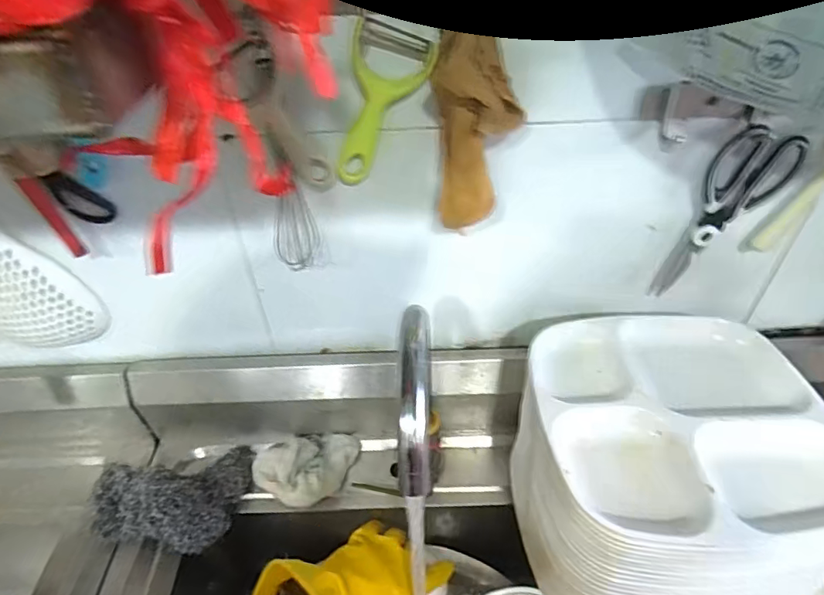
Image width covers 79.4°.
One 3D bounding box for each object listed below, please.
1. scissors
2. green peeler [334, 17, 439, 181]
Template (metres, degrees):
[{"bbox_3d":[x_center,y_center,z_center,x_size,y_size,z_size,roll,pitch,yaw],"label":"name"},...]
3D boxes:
[{"bbox_3d":[0.319,-0.079,0.503,0.091,0.192,0.019,0,41,3],"label":"scissors"},{"bbox_3d":[-0.033,-0.159,0.429,0.064,0.139,0.015,15,39,-14],"label":"green peeler"}]

